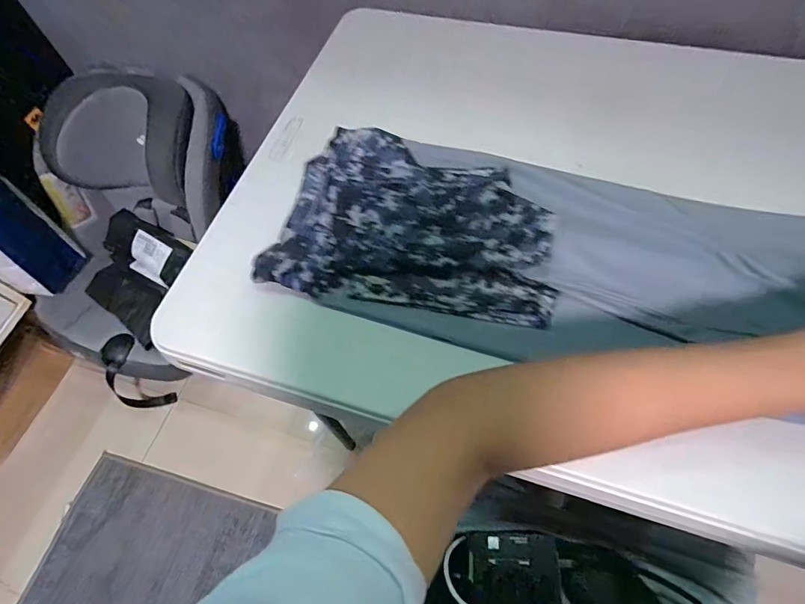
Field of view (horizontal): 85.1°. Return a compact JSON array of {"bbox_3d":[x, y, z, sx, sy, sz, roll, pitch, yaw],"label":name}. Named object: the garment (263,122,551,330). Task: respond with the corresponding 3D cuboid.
[{"bbox_3d":[0.016,-0.091,0.464,0.274,0.031,0.207,7,63,7],"label":"garment"}]

